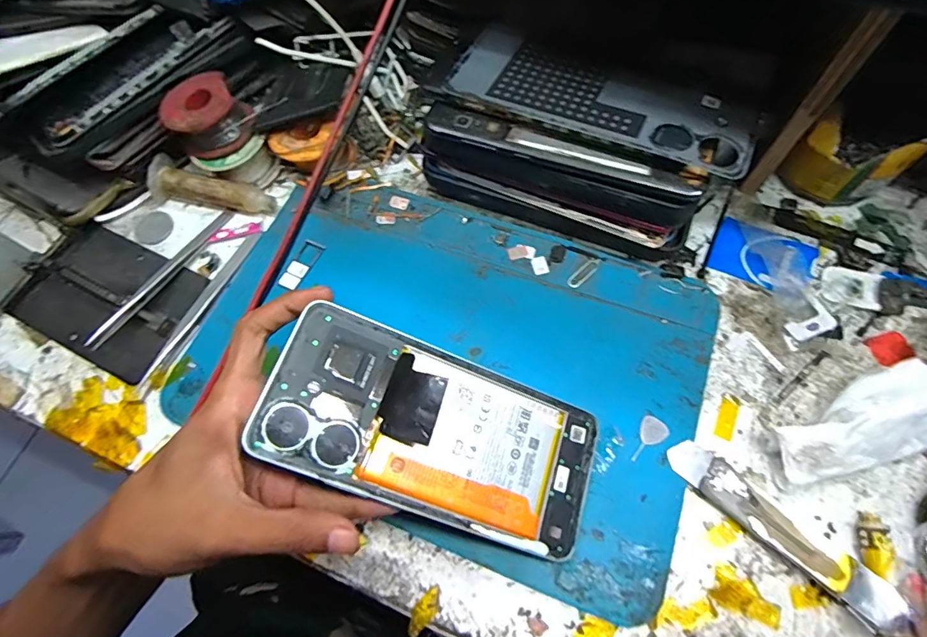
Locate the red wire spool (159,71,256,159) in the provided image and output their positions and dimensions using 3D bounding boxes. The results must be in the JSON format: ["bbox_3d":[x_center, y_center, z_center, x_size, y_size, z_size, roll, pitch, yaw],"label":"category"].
[{"bbox_3d":[-0.175,-0.138,0.324,0.049,0.032,0.052,-1,67,3],"label":"red wire spool"}]

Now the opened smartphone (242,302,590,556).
[{"bbox_3d":[-0.010,0.055,0.230,0.163,0.011,0.077,24,69,-10],"label":"opened smartphone"}]

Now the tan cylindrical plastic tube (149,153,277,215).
[{"bbox_3d":[-0.178,-0.090,0.336,0.088,0.022,0.026,17,69,10],"label":"tan cylindrical plastic tube"}]

